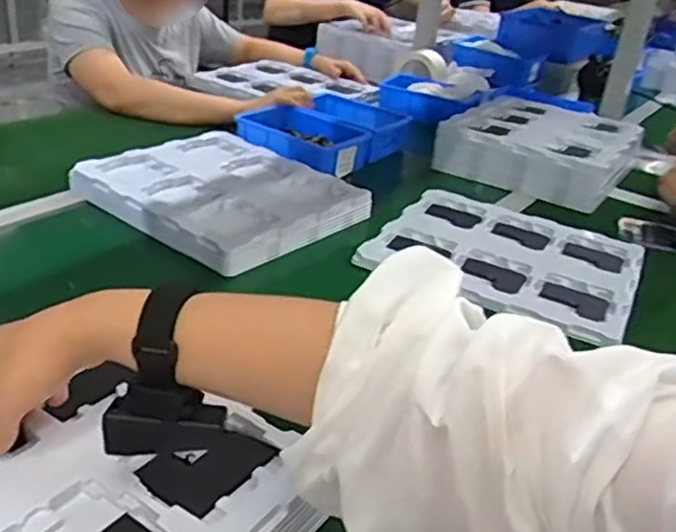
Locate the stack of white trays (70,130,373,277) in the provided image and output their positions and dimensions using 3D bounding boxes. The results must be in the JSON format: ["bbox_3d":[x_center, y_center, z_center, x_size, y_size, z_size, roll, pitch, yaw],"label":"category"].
[{"bbox_3d":[-0.159,-0.104,0.973,0.322,0.045,0.284,25,33,30],"label":"stack of white trays"}]

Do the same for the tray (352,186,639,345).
[{"bbox_3d":[0.222,-0.017,0.913,0.320,0.027,0.267,18,30,19],"label":"tray"}]

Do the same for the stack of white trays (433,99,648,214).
[{"bbox_3d":[0.366,-0.213,1.244,0.289,0.085,0.336,21,31,24],"label":"stack of white trays"}]

